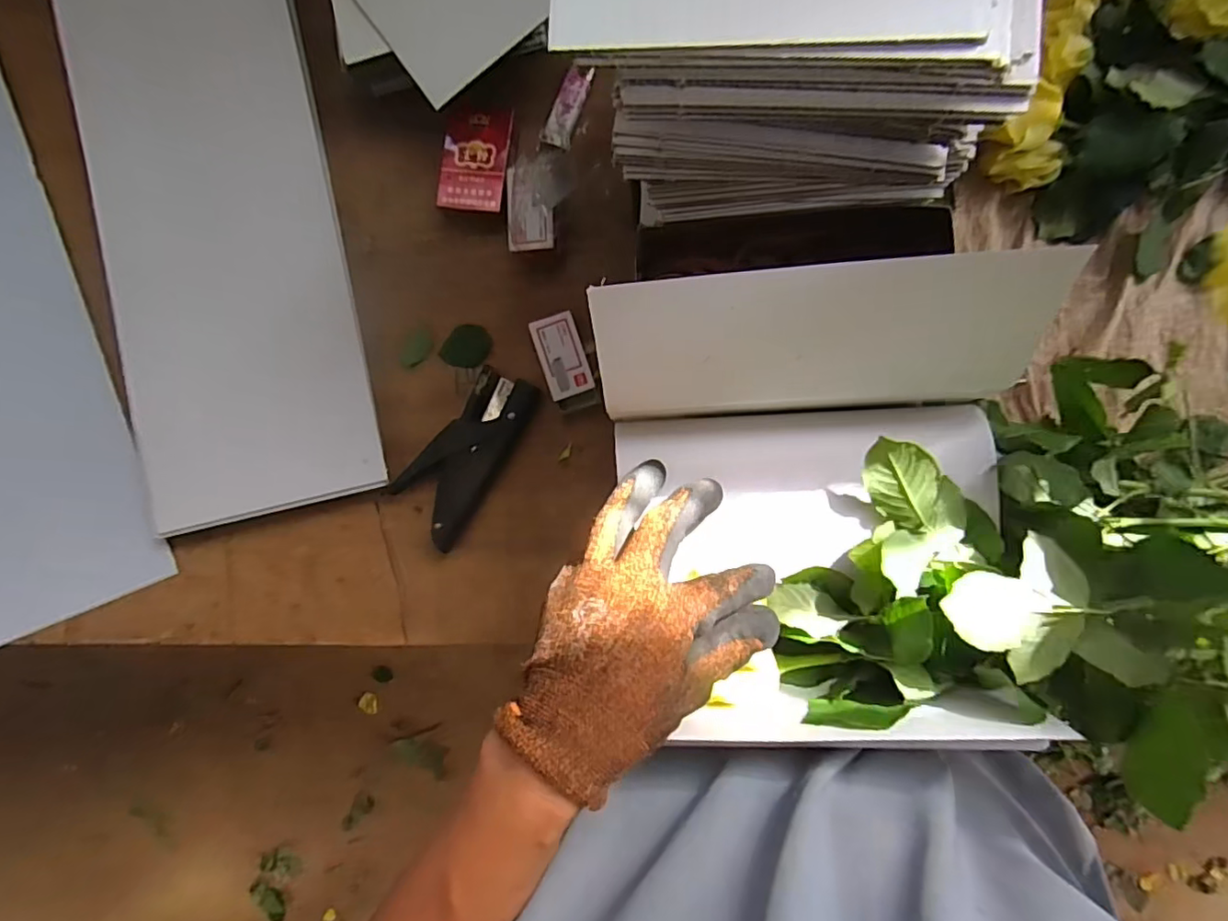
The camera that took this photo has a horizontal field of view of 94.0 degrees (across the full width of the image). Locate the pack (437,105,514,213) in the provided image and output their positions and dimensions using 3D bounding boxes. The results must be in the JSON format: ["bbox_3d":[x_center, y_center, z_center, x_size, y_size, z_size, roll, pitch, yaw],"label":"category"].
[{"bbox_3d":[-0.114,-0.249,0.476,0.052,0.019,0.084,9,90,7],"label":"pack"}]

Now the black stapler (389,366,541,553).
[{"bbox_3d":[-0.125,-0.008,0.479,0.069,0.026,0.148,33,93,6],"label":"black stapler"}]

